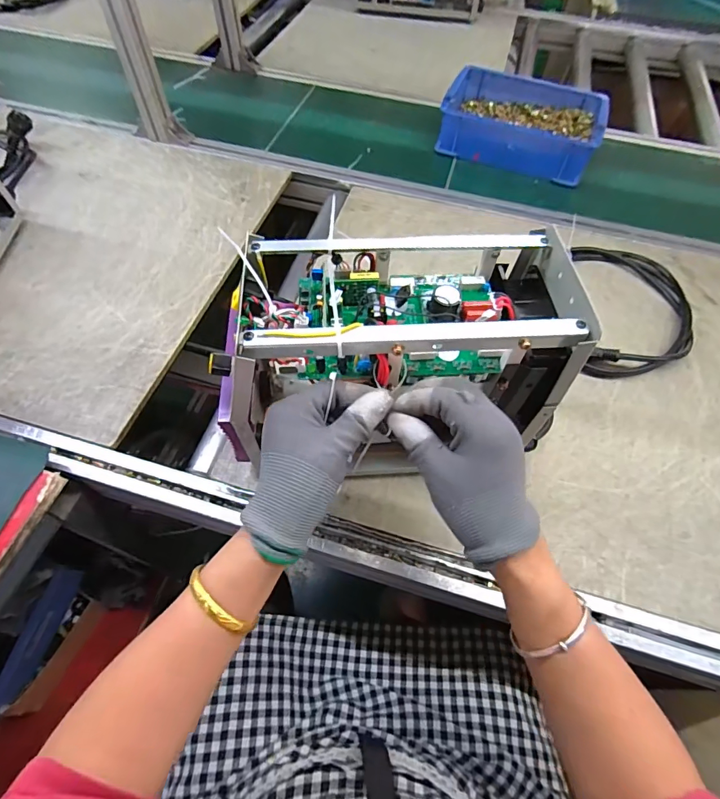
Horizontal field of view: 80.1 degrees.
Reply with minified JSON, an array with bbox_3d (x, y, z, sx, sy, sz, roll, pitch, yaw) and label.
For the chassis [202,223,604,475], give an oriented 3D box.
[{"bbox_3d":[0.029,-0.032,0.437,0.286,0.227,0.151,0,58,-4],"label":"chassis"}]

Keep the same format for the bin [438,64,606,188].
[{"bbox_3d":[0.314,-0.545,0.853,0.286,0.090,0.209,16,59,7],"label":"bin"}]

